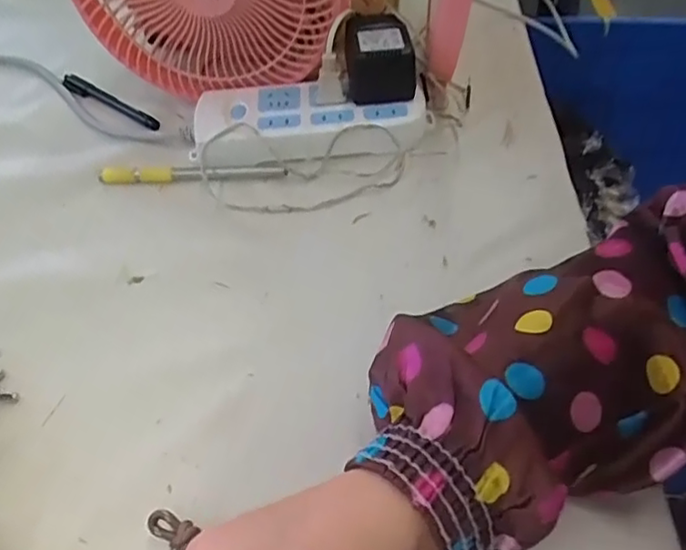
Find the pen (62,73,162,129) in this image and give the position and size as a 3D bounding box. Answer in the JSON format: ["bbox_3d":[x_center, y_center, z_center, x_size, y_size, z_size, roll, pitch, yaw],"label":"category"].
[{"bbox_3d":[-0.217,-0.160,0.568,0.142,0.008,0.015,31,56,25],"label":"pen"}]

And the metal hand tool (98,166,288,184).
[{"bbox_3d":[-0.120,-0.081,0.485,0.149,0.009,0.018,0,48,1],"label":"metal hand tool"}]

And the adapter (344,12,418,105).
[{"bbox_3d":[0.029,-0.176,0.503,0.051,0.045,0.071,-6,48,-2],"label":"adapter"}]

